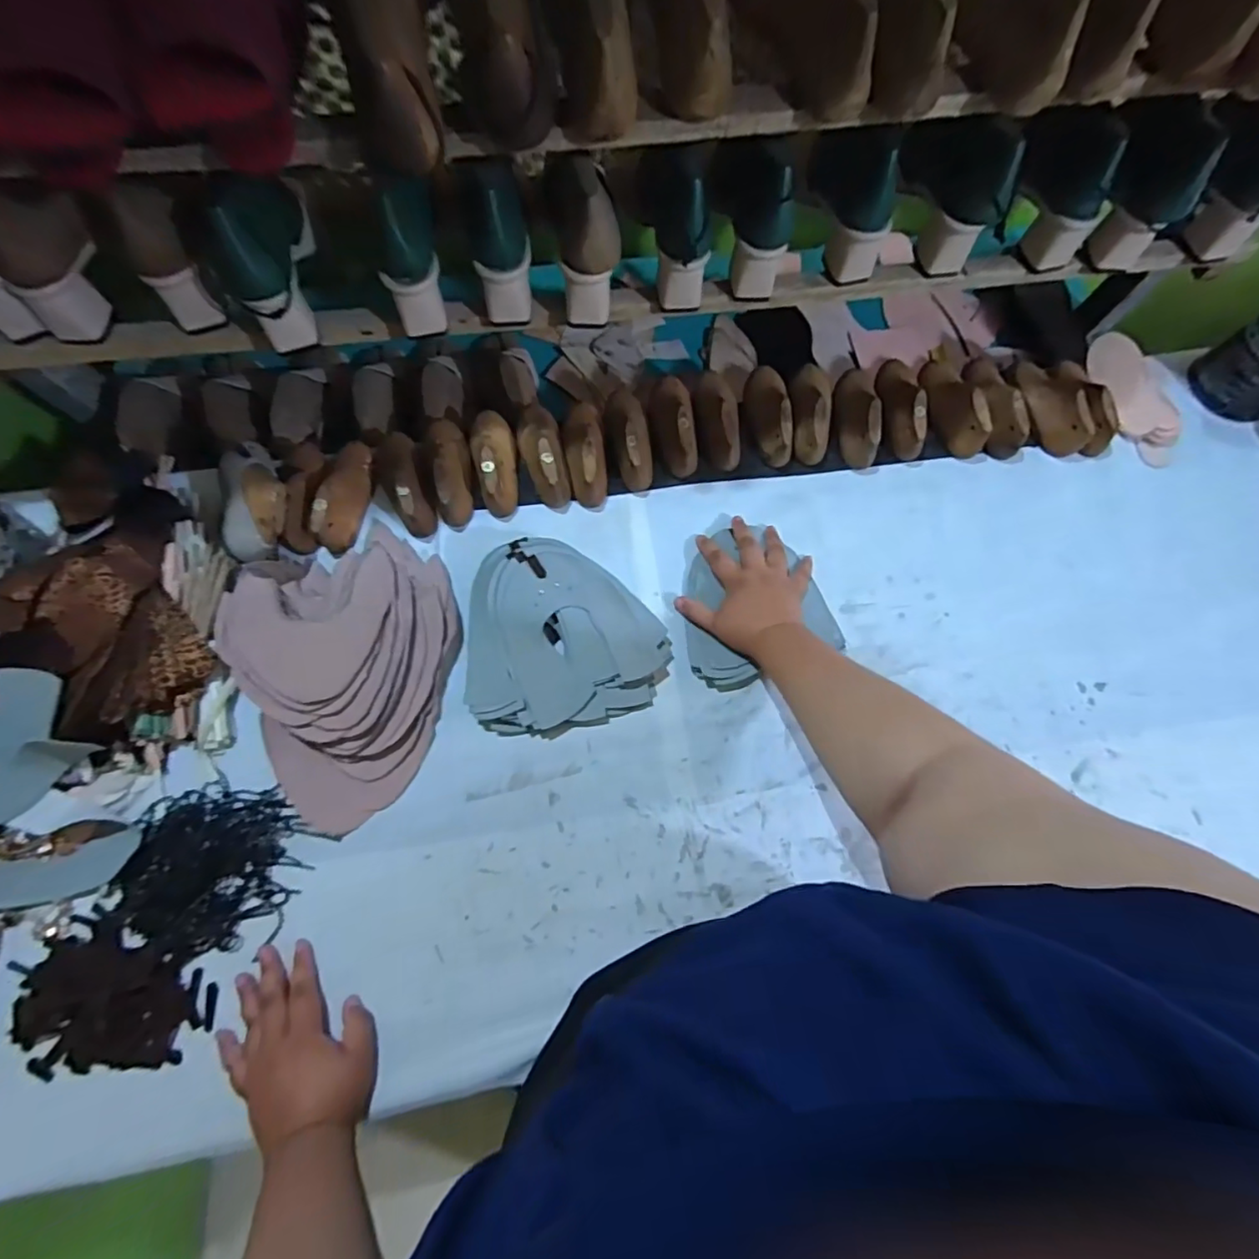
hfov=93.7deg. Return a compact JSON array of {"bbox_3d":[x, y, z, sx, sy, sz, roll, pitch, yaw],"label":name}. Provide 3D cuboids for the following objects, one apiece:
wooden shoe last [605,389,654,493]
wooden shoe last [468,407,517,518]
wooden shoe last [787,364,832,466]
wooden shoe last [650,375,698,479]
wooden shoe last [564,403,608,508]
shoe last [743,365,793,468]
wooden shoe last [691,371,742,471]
[{"bbox_3d":[-0.004,-0.237,0.707,0.050,0.054,0.141,-8,75,-3],"label":"wooden shoe last"},{"bbox_3d":[-0.160,-0.204,0.693,0.050,0.061,0.136,-11,75,-4],"label":"wooden shoe last"},{"bbox_3d":[0.220,-0.271,0.717,0.054,0.046,0.137,5,74,0],"label":"wooden shoe last"},{"bbox_3d":[0.052,-0.253,0.713,0.053,0.050,0.137,-6,75,-3],"label":"wooden shoe last"},{"bbox_3d":[-0.053,-0.218,0.699,0.049,0.058,0.138,-7,75,-3],"label":"wooden shoe last"},{"bbox_3d":[0.168,-0.266,0.716,0.049,0.046,0.130,-1,74,-1],"label":"shoe last"},{"bbox_3d":[0.104,-0.264,0.718,0.050,0.052,0.142,-7,75,-3],"label":"wooden shoe last"}]

